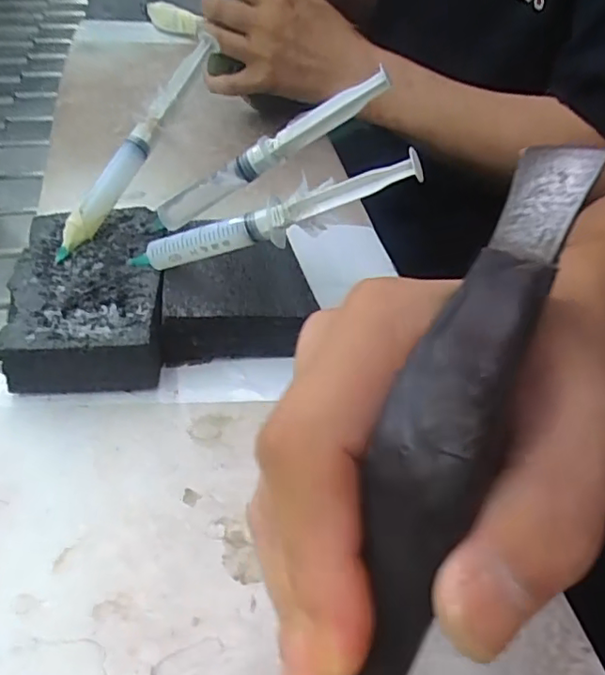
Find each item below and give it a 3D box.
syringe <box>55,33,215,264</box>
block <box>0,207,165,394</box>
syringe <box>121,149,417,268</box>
[{"bbox_3d":[-0.101,-0.116,0.352,0.015,0.019,0.159,26,80,21],"label":"syringe"},{"bbox_3d":[-0.121,-0.026,0.339,0.080,0.035,0.125,-1,44,-9],"label":"block"},{"bbox_3d":[-0.021,-0.059,0.301,0.167,0.021,0.017,-14,38,23],"label":"syringe"}]

